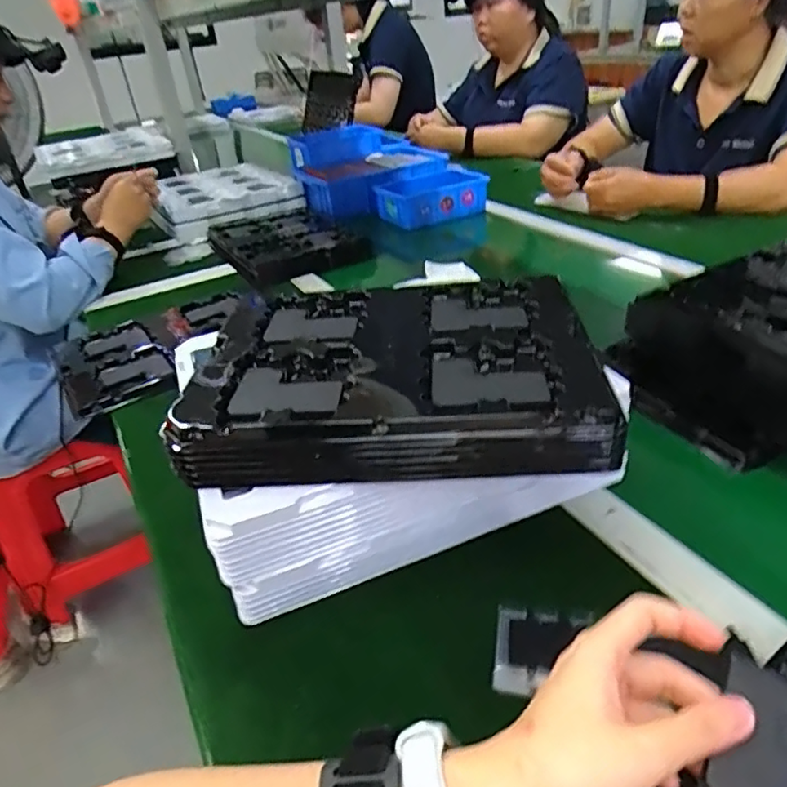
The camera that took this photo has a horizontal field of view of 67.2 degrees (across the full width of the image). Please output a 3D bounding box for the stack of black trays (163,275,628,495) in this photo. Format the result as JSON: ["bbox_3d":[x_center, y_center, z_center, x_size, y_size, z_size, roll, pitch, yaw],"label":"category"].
[{"bbox_3d":[-0.002,-0.019,0.474,0.301,0.050,0.234,-3,33,5],"label":"stack of black trays"}]

